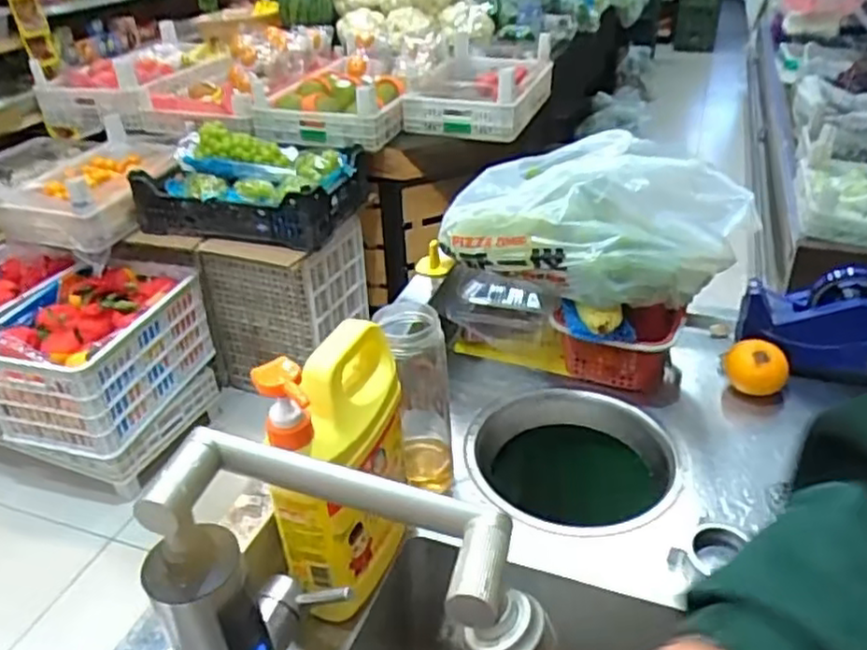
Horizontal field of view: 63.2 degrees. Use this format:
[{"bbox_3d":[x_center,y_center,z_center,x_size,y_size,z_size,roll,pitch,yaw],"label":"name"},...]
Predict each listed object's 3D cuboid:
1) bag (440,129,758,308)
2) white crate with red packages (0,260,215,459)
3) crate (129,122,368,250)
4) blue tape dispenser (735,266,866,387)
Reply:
[{"bbox_3d":[0.185,-0.132,0.828,0.337,0.149,0.208,14,36,24],"label":"bag"},{"bbox_3d":[-0.841,0.062,1.777,0.357,0.291,0.465,8,34,16],"label":"white crate with red packages"},{"bbox_3d":[-0.482,-0.385,1.877,0.539,0.227,0.360,9,34,17],"label":"crate"},{"bbox_3d":[0.472,-0.003,0.836,0.197,0.114,0.057,7,33,15],"label":"blue tape dispenser"}]

